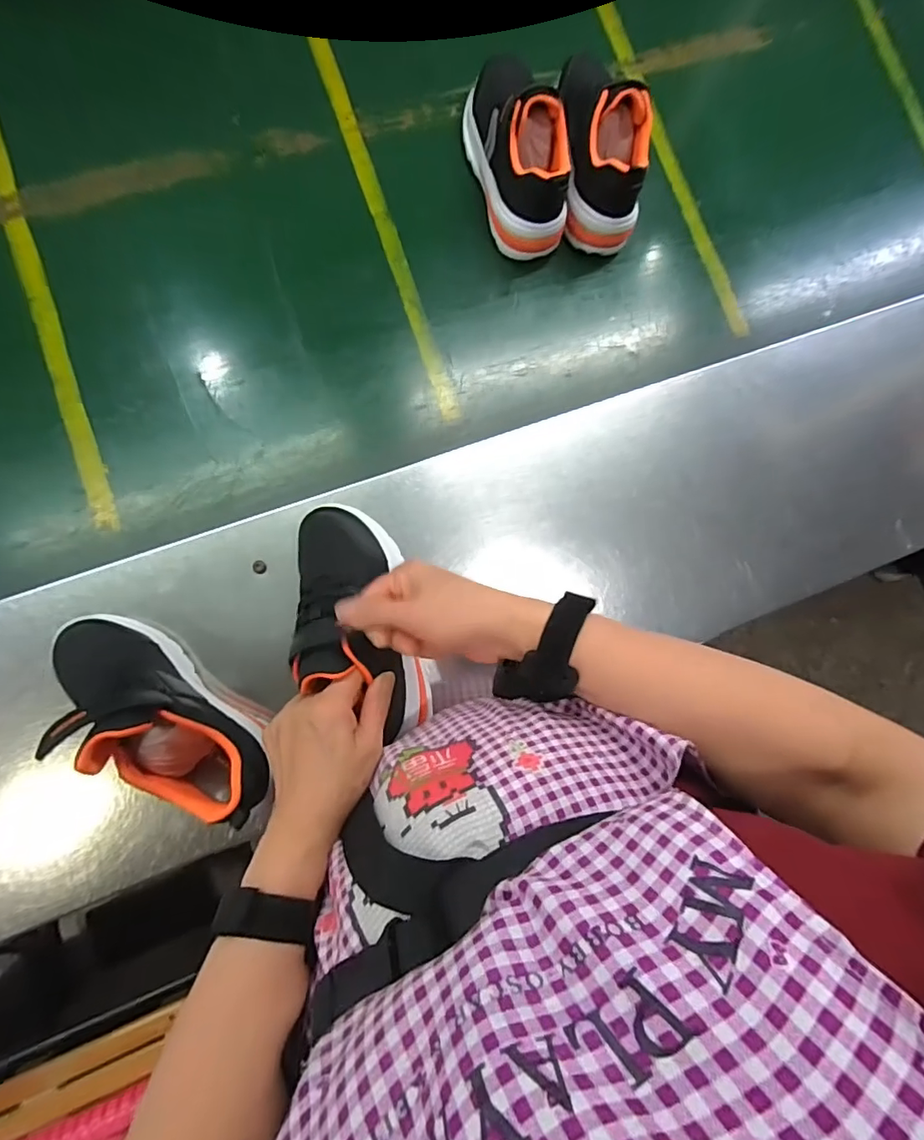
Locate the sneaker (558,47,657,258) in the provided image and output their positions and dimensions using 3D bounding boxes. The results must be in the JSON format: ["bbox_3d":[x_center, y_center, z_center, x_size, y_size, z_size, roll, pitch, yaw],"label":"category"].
[{"bbox_3d":[0.142,-0.439,0.538,0.070,0.100,0.182,-4,83,-6],"label":"sneaker"}]

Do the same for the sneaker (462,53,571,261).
[{"bbox_3d":[0.057,-0.430,0.526,0.075,0.099,0.184,-15,85,-7],"label":"sneaker"}]

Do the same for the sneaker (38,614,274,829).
[{"bbox_3d":[-0.233,0.112,0.398,0.200,0.127,0.067,39,83,-1],"label":"sneaker"}]

